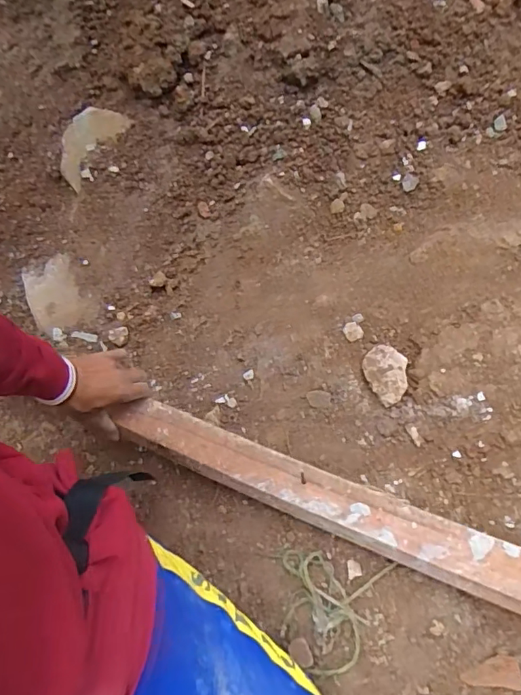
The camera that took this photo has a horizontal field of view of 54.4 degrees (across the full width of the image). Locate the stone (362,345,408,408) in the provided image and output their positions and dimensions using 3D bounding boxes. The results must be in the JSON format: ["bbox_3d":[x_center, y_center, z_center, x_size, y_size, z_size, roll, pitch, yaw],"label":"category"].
[{"bbox_3d":[0.171,0.036,0.677,0.057,0.025,0.076,-29,67,5],"label":"stone"}]

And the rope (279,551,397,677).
[{"bbox_3d":[0.088,0.329,0.620,0.130,0.022,0.139,1,81,18],"label":"rope"}]

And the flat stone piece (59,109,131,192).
[{"bbox_3d":[-0.305,-0.358,0.883,0.147,0.035,0.078,-46,72,9],"label":"flat stone piece"}]

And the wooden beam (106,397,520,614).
[{"bbox_3d":[0.169,0.214,0.590,0.780,0.025,0.067,18,65,20],"label":"wooden beam"}]

